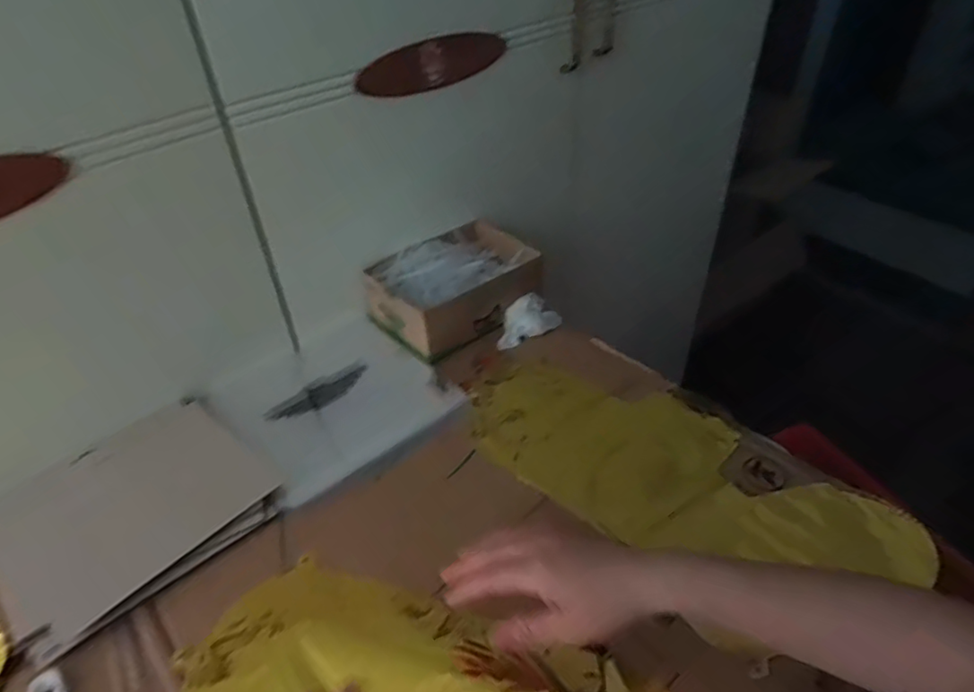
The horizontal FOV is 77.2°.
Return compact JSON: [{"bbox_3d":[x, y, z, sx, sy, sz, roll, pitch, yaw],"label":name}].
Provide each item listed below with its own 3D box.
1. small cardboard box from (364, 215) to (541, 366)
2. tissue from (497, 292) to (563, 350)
[{"bbox_3d":[-0.034,-0.079,0.739,0.126,0.072,0.196,33,51,32],"label":"small cardboard box"},{"bbox_3d":[0.046,-0.033,0.723,0.086,0.032,0.050,-25,47,-25],"label":"tissue"}]

